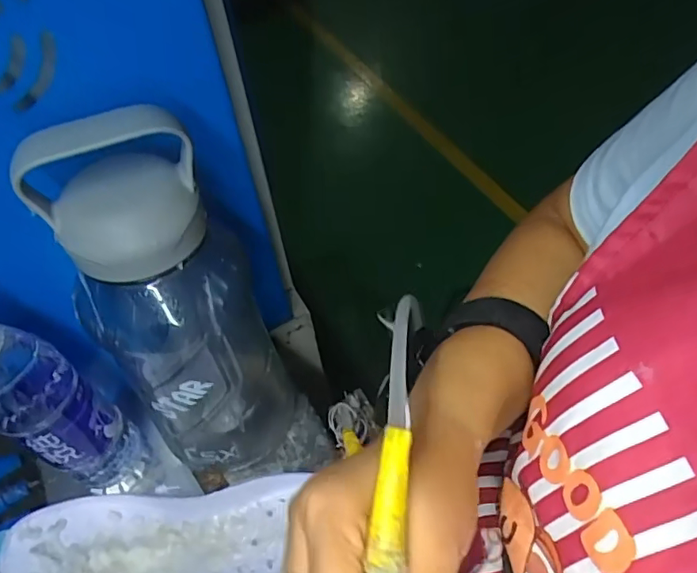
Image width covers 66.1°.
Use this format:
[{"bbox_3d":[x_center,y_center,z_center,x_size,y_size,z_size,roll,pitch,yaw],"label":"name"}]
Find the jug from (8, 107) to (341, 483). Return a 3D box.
[{"bbox_3d":[-0.096,0.036,0.376,0.117,0.311,0.103,-10,54,-1],"label":"jug"}]

